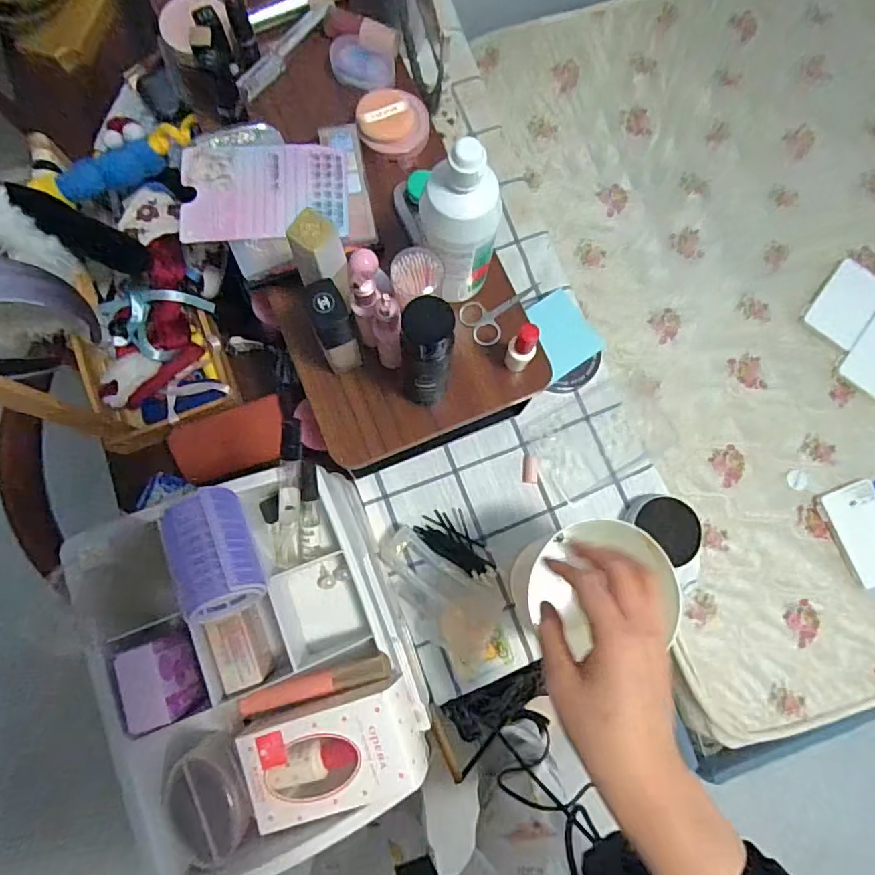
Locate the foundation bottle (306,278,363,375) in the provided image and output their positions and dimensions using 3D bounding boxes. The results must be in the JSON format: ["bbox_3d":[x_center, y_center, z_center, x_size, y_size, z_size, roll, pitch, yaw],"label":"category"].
[{"bbox_3d":[-0.084,-0.087,0.444,0.027,0.110,0.034,-17,80,-5],"label":"foundation bottle"}]

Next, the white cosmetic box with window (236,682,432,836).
[{"bbox_3d":[-0.065,0.202,0.339,0.115,0.029,0.062,-16,80,-5],"label":"white cosmetic box with window"}]

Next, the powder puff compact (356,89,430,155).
[{"bbox_3d":[-0.043,-0.311,0.527,0.068,0.024,0.057,-4,79,-3],"label":"powder puff compact"}]

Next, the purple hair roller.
[{"bbox_3d":[-0.137,0.070,0.332,0.043,0.040,0.076,-20,80,-6],"label":"purple hair roller"}]

